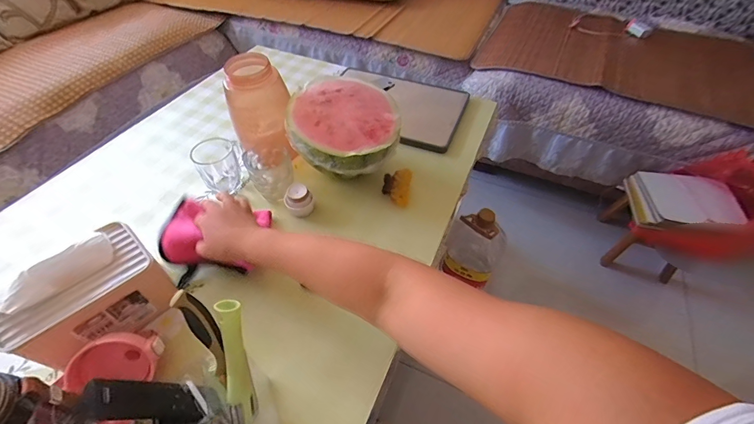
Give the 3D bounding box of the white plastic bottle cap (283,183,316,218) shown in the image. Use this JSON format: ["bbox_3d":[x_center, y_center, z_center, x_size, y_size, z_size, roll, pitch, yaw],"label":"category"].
[{"bbox_3d":[-0.139,-0.021,0.612,0.043,0.044,0.041,0,50,-1],"label":"white plastic bottle cap"}]

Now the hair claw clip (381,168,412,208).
[{"bbox_3d":[0.039,-0.055,0.652,0.051,0.035,0.083,7,50,5],"label":"hair claw clip"}]

